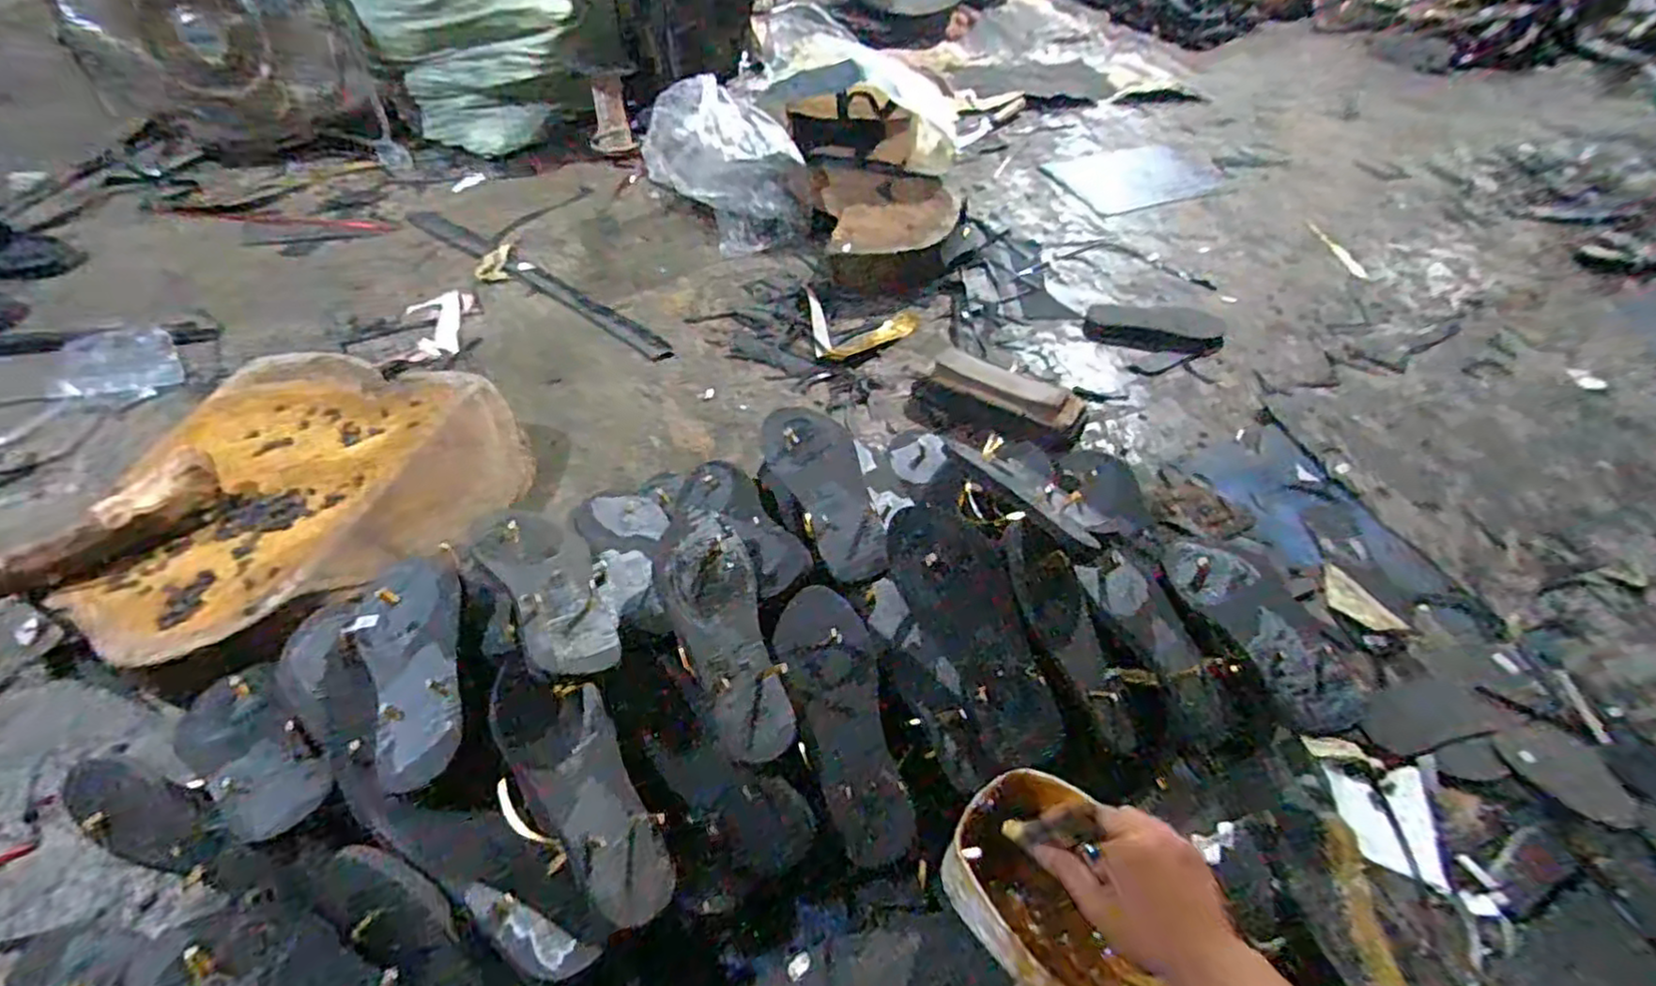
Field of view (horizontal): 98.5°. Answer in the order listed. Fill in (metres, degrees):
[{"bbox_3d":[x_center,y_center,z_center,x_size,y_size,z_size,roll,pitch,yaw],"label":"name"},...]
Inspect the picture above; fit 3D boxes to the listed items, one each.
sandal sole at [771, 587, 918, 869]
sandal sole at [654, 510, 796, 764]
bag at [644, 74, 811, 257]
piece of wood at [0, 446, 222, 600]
[{"bbox_3d":[0.016,0.207,0.651,0.082,0.014,0.240,-14,74,-14],"label":"sandal sole"},{"bbox_3d":[-0.092,0.128,0.645,0.080,0.028,0.221,-18,85,-17],"label":"sandal sole"},{"bbox_3d":[-0.194,-0.644,1.364,0.209,0.191,0.344,-33,58,-28],"label":"bag"},{"bbox_3d":[-0.781,0.051,0.754,0.070,0.052,0.257,31,54,23],"label":"piece of wood"}]

